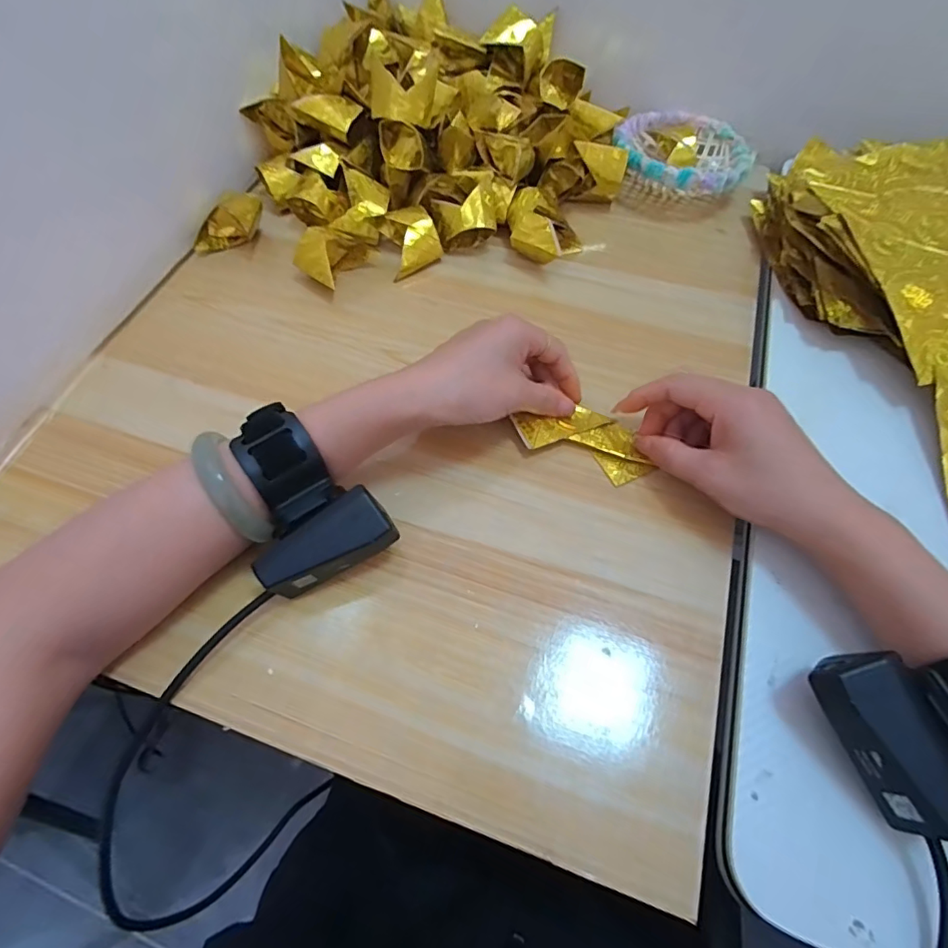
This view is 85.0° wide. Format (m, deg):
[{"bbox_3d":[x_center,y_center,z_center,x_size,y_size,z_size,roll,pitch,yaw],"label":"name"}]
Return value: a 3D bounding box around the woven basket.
[{"bbox_3d":[0.187,-0.286,0.475,0.113,0.046,0.119,0,59,0],"label":"woven basket"}]

